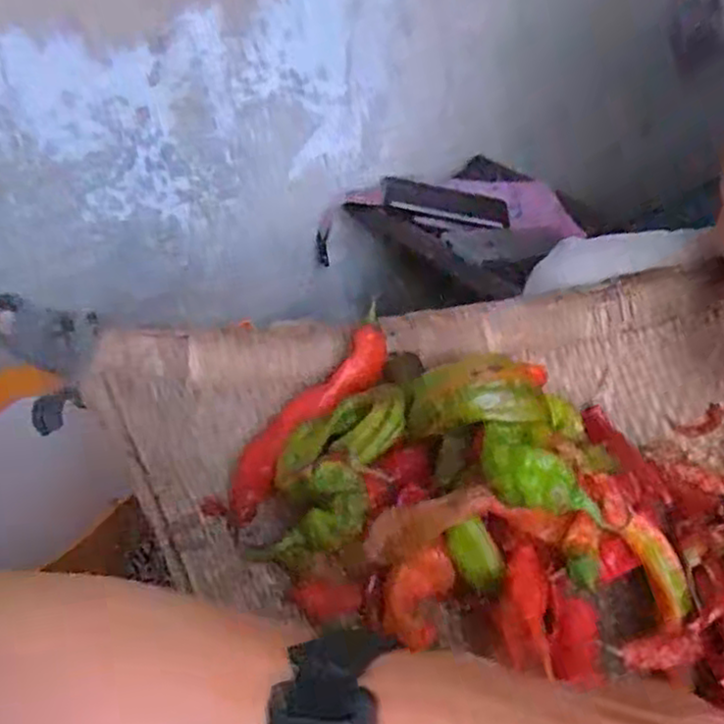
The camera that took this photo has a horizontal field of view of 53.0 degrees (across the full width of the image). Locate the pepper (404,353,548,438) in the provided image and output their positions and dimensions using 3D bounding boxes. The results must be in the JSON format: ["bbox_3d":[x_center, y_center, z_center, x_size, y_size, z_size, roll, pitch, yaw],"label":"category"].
[{"bbox_3d":[0.056,0.017,0.378,0.070,0.033,0.023,-9,34,16],"label":"pepper"}]

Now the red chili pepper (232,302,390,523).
[{"bbox_3d":[-0.032,0.032,0.457,0.035,0.024,0.155,31,73,35],"label":"red chili pepper"}]

